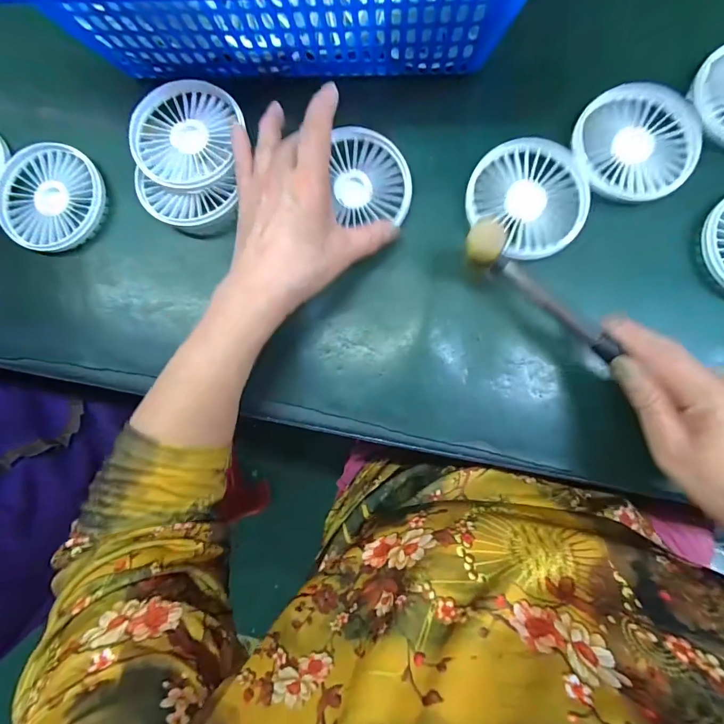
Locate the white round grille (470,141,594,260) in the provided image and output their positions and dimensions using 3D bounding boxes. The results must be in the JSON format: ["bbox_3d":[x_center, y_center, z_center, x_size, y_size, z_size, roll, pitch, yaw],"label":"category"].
[{"bbox_3d":[0.127,-0.126,0.306,0.089,0.007,0.085,0,84,3],"label":"white round grille"}]

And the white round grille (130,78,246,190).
[{"bbox_3d":[-0.140,-0.181,0.320,0.083,0.012,0.087,0,84,1],"label":"white round grille"}]

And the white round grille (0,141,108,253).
[{"bbox_3d":[-0.264,-0.138,0.338,0.092,0.011,0.087,0,84,3],"label":"white round grille"}]

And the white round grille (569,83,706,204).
[{"bbox_3d":[0.206,-0.166,0.303,0.090,0.009,0.089,0,84,3],"label":"white round grille"}]

